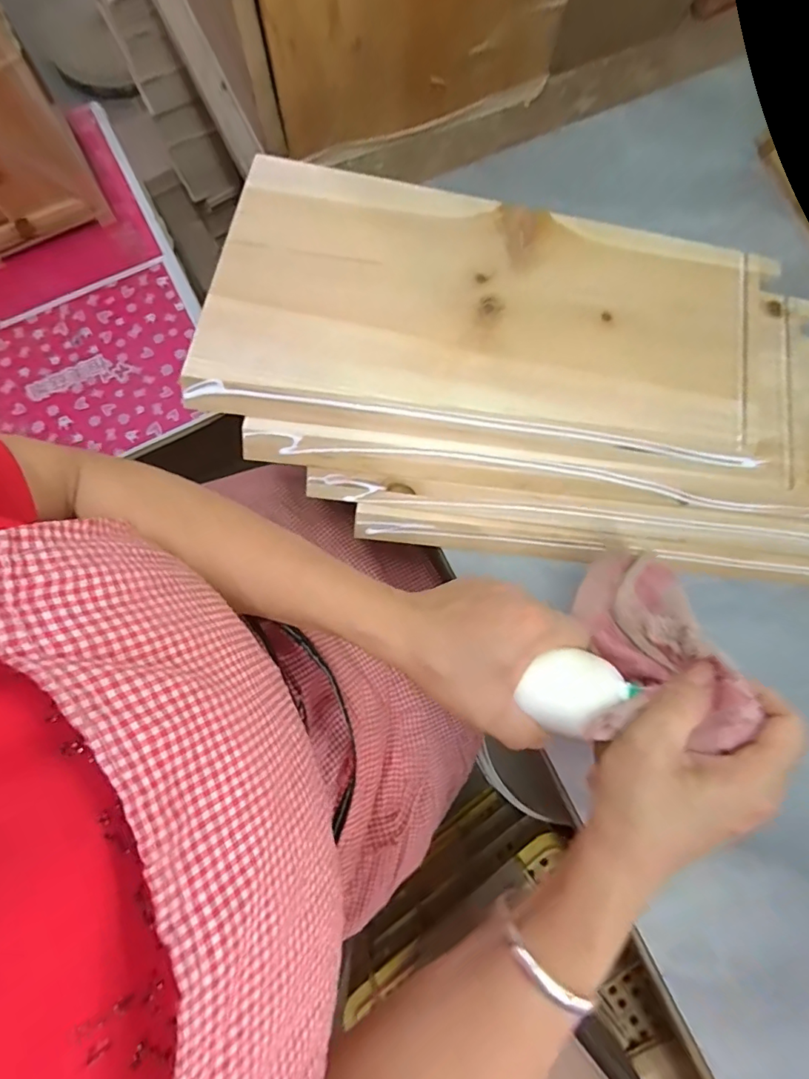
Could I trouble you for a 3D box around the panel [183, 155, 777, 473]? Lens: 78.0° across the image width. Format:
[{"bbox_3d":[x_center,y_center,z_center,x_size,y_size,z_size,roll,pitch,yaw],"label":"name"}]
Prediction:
[{"bbox_3d":[0.065,-0.178,0.391,0.425,0.016,0.206,9,79,1],"label":"panel"}]

